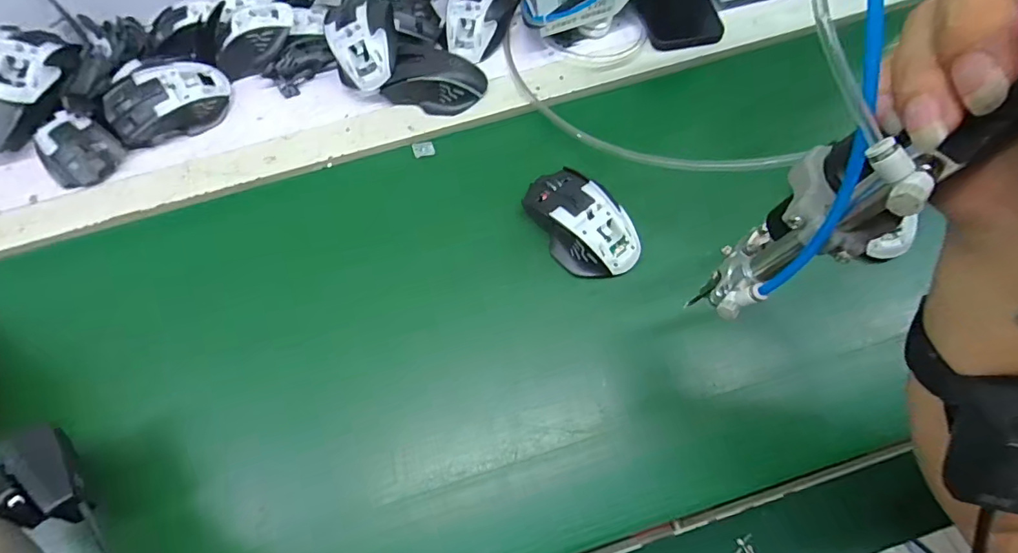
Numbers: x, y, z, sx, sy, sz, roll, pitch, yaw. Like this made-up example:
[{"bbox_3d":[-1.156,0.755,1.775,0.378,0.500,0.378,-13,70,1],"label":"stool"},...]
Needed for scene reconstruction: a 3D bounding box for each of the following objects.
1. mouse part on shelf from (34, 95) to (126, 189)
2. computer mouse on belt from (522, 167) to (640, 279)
[{"bbox_3d":[-0.451,-0.137,0.500,0.073,0.034,0.089,-36,69,-12],"label":"mouse part on shelf"},{"bbox_3d":[0.063,-0.049,0.423,0.065,0.031,0.112,-35,69,-12],"label":"computer mouse on belt"}]

